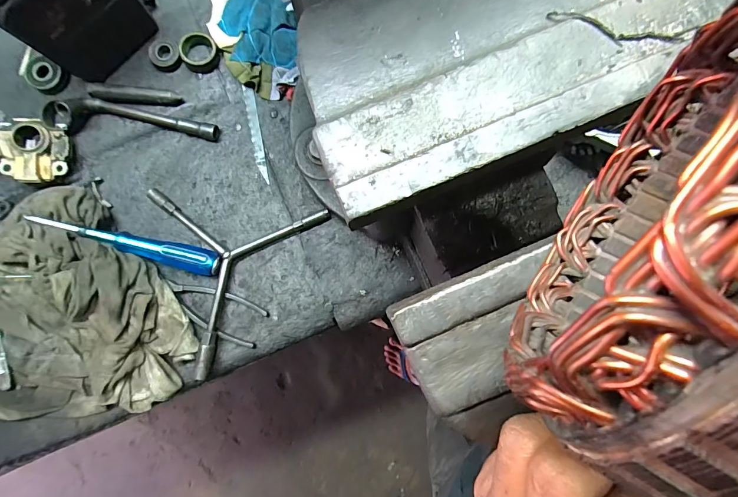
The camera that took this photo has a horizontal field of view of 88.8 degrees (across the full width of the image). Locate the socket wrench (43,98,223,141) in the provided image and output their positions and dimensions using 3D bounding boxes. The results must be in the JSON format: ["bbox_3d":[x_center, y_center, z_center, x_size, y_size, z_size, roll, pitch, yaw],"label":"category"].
[{"bbox_3d":[-0.259,-0.144,0.413,0.172,0.043,0.034,6,87,2],"label":"socket wrench"}]

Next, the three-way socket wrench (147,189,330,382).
[{"bbox_3d":[-0.179,-0.002,0.412,0.172,0.029,0.218,36,89,3],"label":"three-way socket wrench"}]

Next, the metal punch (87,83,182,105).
[{"bbox_3d":[-0.264,-0.174,0.424,0.095,0.015,0.018,3,87,2],"label":"metal punch"}]

